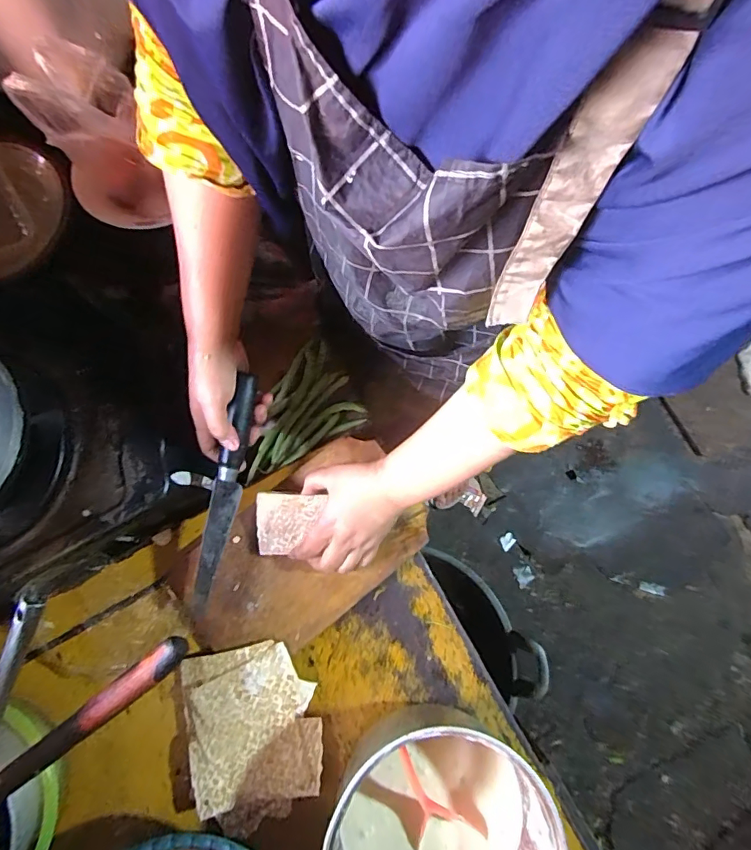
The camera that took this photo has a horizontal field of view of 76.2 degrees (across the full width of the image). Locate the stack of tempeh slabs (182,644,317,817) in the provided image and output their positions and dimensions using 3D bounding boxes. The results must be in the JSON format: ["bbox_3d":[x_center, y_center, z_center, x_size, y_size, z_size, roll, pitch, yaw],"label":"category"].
[{"bbox_3d":[-0.130,0.303,0.492,0.123,0.017,0.144,-9,82,-7],"label":"stack of tempeh slabs"}]

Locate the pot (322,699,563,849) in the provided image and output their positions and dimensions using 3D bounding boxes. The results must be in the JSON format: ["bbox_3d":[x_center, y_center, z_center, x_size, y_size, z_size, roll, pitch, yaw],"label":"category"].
[{"bbox_3d":[0.056,0.377,0.442,0.194,0.110,0.197,0,77,0],"label":"pot"}]

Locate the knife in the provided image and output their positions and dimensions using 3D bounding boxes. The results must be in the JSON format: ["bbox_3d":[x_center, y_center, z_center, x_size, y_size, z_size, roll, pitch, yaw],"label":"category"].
[{"bbox_3d":[-0.152,0.076,0.487,0.024,0.026,0.253,14,94,3],"label":"knife"}]

